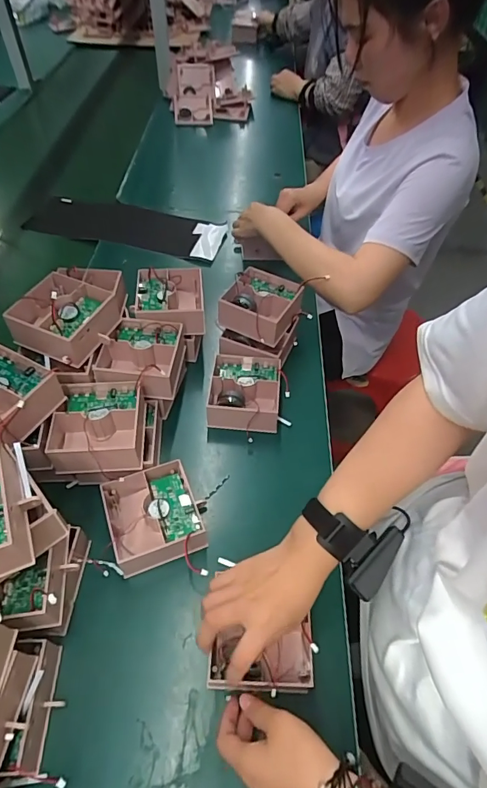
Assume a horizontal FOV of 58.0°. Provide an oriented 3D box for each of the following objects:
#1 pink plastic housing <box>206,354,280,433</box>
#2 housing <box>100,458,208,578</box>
[{"bbox_3d":[0.001,0.001,0.656,0.101,0.063,0.106,3,52,1],"label":"pink plastic housing"},{"bbox_3d":[-0.107,0.144,0.530,0.109,0.048,0.108,-15,54,-12],"label":"housing"}]

